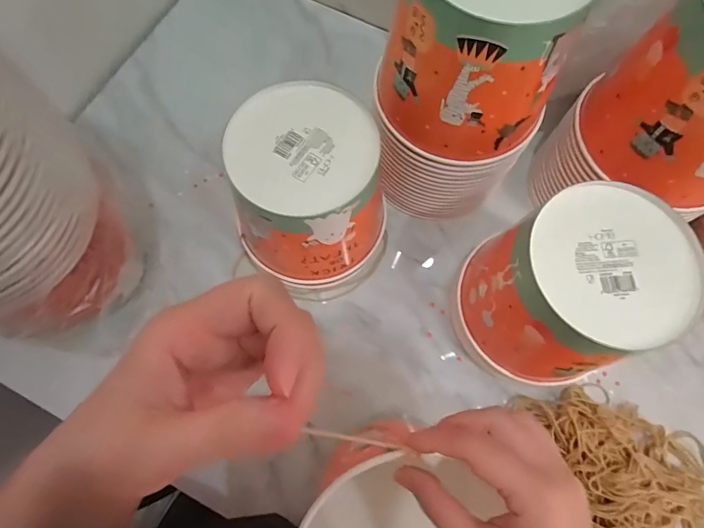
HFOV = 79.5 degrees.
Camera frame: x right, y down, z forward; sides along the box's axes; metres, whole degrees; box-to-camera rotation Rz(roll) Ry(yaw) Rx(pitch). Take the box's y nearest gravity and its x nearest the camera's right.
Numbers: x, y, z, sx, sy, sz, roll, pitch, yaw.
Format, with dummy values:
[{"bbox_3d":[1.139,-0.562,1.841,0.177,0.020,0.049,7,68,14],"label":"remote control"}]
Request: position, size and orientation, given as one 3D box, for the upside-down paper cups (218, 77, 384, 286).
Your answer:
[{"bbox_3d":[-0.043,-0.062,0.413,0.136,0.150,0.135,-40,78,-14],"label":"upside-down paper cups"}]

